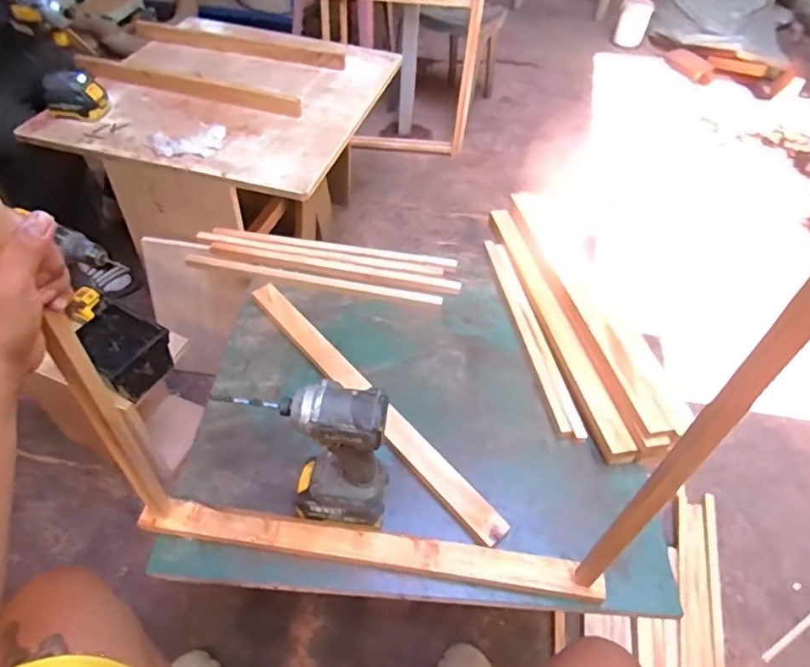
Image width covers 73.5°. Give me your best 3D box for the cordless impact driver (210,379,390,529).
[{"bbox_3d":[-0.105,0.153,0.652,0.160,0.220,0.079,6,48,2],"label":"cordless impact driver"}]

